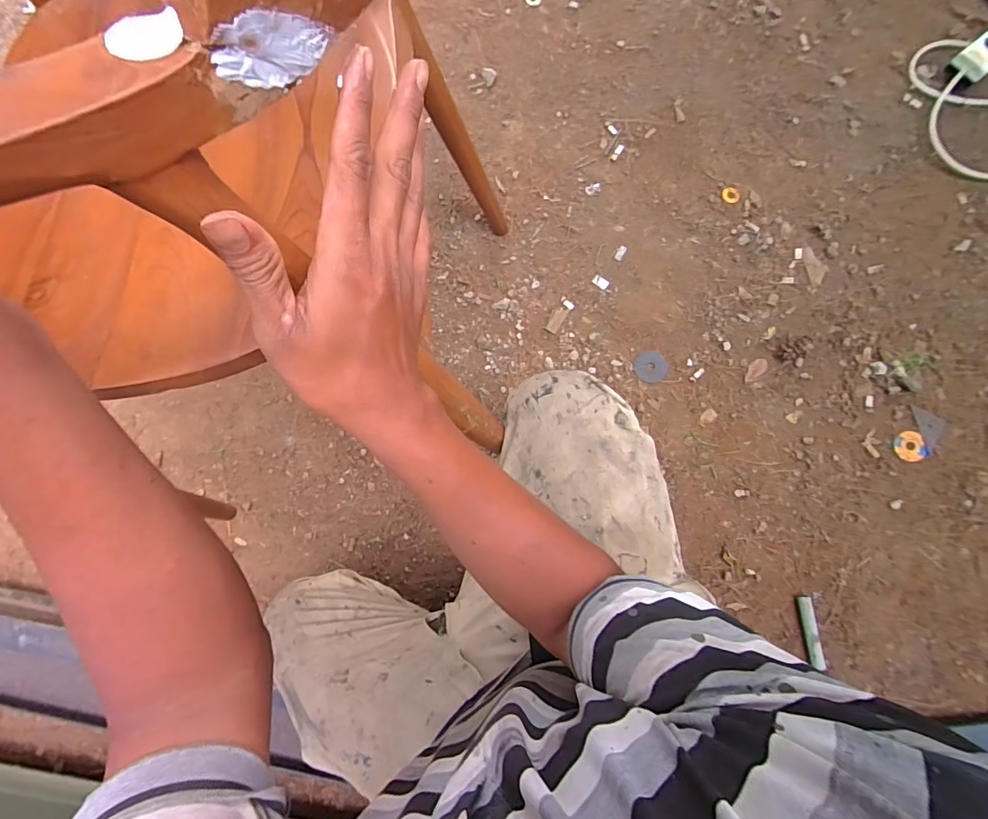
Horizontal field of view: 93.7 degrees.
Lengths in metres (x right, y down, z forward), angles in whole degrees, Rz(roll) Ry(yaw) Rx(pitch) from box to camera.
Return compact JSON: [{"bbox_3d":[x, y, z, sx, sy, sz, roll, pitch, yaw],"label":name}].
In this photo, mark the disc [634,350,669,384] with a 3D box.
[{"bbox_3d":[0.291,-0.079,0.856,0.057,0.004,0.059,-3,77,11],"label":"disc"}]

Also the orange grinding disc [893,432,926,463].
[{"bbox_3d":[0.727,0.065,0.809,0.045,0.007,0.055,-34,90,22],"label":"orange grinding disc"}]

